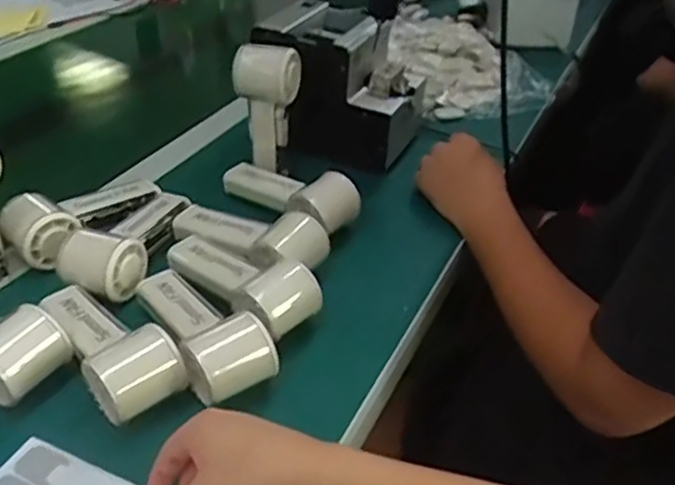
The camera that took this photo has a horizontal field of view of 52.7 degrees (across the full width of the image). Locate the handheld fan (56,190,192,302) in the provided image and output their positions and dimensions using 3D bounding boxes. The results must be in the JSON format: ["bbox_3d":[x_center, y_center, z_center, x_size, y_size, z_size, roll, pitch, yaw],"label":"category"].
[{"bbox_3d":[-0.193,-0.011,0.645,0.066,0.046,0.153,12,37,15],"label":"handheld fan"}]

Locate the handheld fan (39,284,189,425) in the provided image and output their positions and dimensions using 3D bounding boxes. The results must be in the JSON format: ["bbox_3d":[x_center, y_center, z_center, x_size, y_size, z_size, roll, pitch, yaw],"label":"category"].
[{"bbox_3d":[-0.181,0.075,0.532,0.058,0.051,0.149,-26,44,-32],"label":"handheld fan"}]

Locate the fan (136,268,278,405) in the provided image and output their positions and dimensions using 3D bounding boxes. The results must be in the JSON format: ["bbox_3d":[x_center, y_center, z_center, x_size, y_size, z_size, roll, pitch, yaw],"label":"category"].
[{"bbox_3d":[-0.114,0.059,0.546,0.058,0.047,0.163,-22,42,-29],"label":"fan"}]

